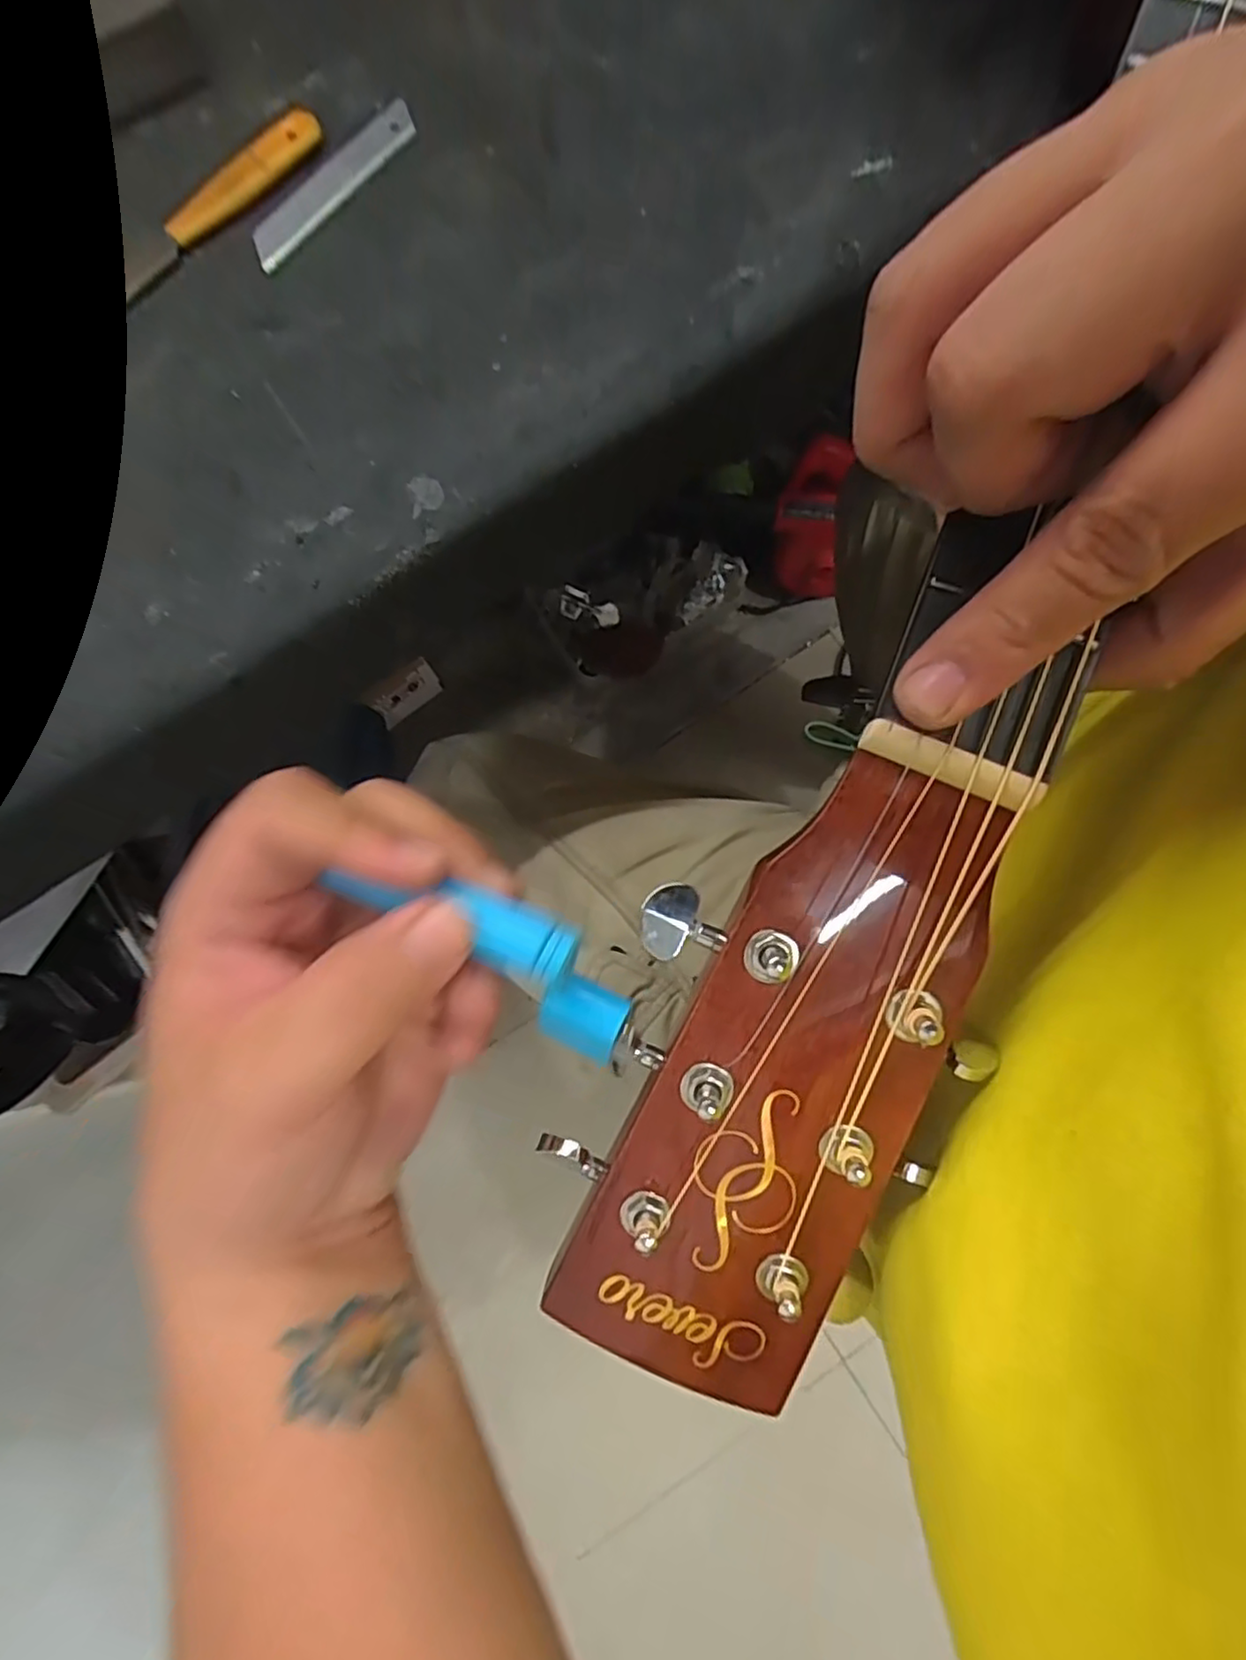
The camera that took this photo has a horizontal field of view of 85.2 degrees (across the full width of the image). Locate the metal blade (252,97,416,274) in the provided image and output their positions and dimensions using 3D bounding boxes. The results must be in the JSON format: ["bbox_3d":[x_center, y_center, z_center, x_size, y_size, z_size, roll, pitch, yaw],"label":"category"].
[{"bbox_3d":[-0.135,-0.301,0.315,0.023,0.004,0.103,39,83,9],"label":"metal blade"}]

